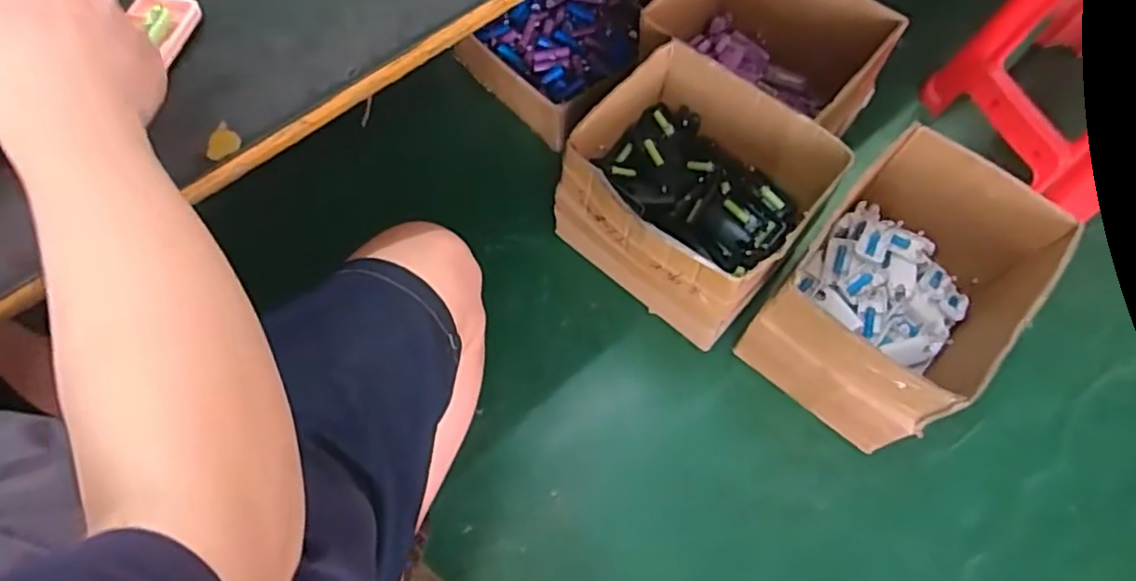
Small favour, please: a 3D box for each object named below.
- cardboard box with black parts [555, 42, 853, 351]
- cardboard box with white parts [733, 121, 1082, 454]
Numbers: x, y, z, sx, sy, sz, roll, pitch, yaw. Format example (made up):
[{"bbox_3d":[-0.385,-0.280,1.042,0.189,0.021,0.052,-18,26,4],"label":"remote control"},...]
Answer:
[{"bbox_3d":[0.196,-0.147,1.061,0.340,0.238,0.314,35,71,13],"label":"cardboard box with black parts"},{"bbox_3d":[0.488,0.006,0.997,0.276,0.260,0.368,39,71,17],"label":"cardboard box with white parts"}]

